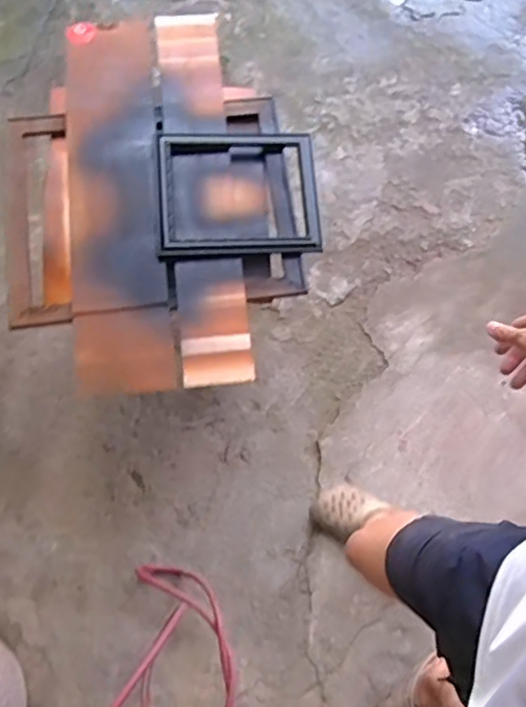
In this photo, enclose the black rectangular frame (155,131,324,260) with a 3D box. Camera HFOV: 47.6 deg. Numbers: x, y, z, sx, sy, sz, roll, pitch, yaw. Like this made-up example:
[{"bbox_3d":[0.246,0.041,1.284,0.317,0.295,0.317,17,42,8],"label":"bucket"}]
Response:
[{"bbox_3d":[-0.045,-0.287,1.054,0.285,0.038,0.250,-4,69,-3],"label":"black rectangular frame"}]

